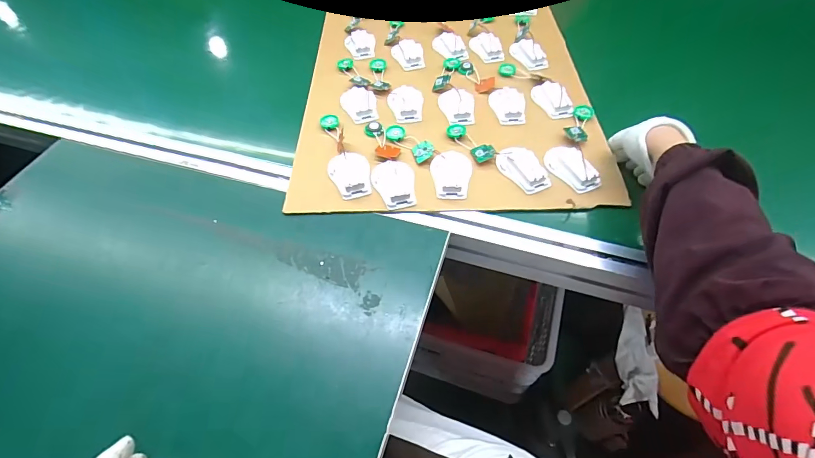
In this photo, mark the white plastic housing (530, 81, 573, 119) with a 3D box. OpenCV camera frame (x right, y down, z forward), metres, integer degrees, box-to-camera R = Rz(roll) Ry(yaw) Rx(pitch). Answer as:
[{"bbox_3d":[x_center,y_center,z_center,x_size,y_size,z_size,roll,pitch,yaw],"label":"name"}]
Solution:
[{"bbox_3d":[0.220,-0.199,0.599,0.041,0.015,0.078,-16,57,-10],"label":"white plastic housing"}]

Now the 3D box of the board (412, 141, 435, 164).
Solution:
[{"bbox_3d":[0.022,-0.107,0.544,0.029,0.005,0.033,-12,56,-8],"label":"board"}]

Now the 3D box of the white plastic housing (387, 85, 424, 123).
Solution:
[{"bbox_3d":[-0.003,-0.190,0.593,0.052,0.020,0.061,-2,55,0],"label":"white plastic housing"}]

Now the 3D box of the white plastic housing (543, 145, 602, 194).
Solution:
[{"bbox_3d":[0.215,-0.083,0.520,0.046,0.014,0.076,-20,58,-13],"label":"white plastic housing"}]

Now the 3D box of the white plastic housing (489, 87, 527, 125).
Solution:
[{"bbox_3d":[0.152,-0.188,0.599,0.053,0.012,0.071,5,56,5],"label":"white plastic housing"}]

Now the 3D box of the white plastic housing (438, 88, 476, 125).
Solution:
[{"bbox_3d":[0.074,-0.185,0.591,0.054,0.019,0.068,2,56,3],"label":"white plastic housing"}]

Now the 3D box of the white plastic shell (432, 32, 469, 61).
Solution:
[{"bbox_3d":[0.072,-0.309,0.673,0.046,0.017,0.069,-23,58,-14],"label":"white plastic shell"}]

